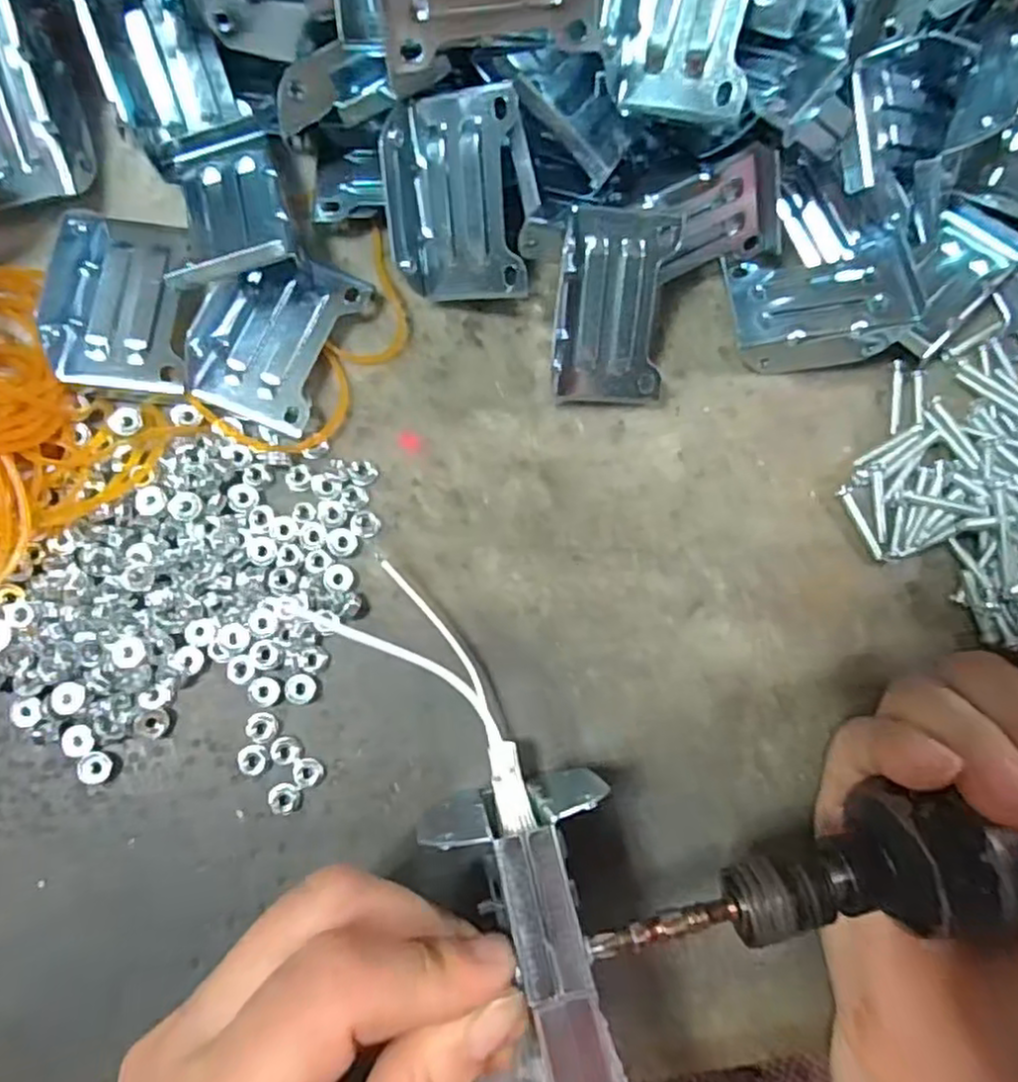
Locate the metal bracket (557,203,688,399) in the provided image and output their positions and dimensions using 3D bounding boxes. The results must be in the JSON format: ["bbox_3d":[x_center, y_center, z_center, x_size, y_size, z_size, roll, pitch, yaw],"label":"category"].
[{"bbox_3d":[0.032,-0.075,0.223,0.036,0.015,0.058,1,112,-8],"label":"metal bracket"}]

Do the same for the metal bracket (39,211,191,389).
[{"bbox_3d":[-0.118,-0.076,0.208,0.034,0.016,0.056,-1,82,-6],"label":"metal bracket"}]

